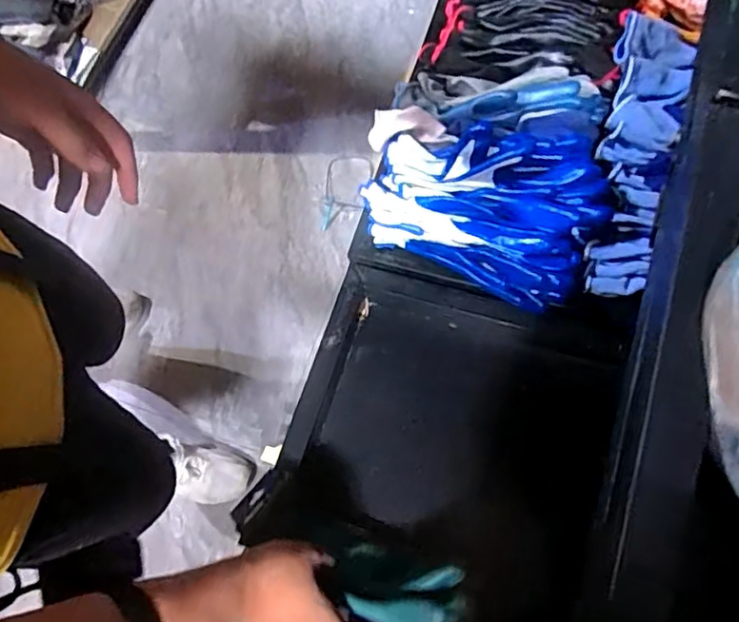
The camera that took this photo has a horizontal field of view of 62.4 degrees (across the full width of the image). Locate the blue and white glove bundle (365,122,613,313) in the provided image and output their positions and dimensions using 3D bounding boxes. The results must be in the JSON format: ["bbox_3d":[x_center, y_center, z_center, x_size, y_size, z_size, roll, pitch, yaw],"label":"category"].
[{"bbox_3d":[0.125,-0.129,0.656,0.240,0.089,0.188,27,74,6],"label":"blue and white glove bundle"}]

